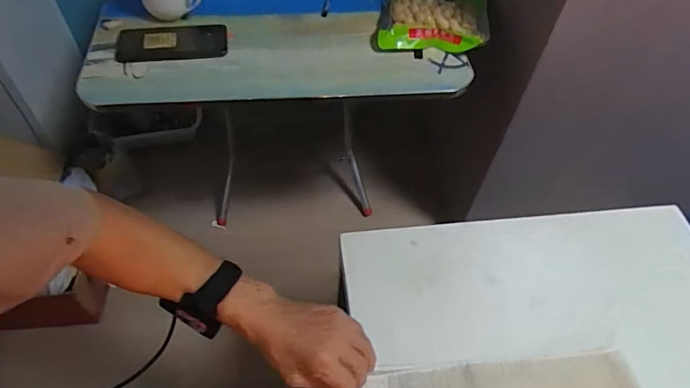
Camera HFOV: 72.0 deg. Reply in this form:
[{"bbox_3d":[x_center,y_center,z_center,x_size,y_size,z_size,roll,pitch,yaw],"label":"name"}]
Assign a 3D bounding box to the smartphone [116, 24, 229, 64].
[{"bbox_3d":[-0.262,-0.230,0.724,0.161,0.013,0.071,-9,65,-14],"label":"smartphone"}]

